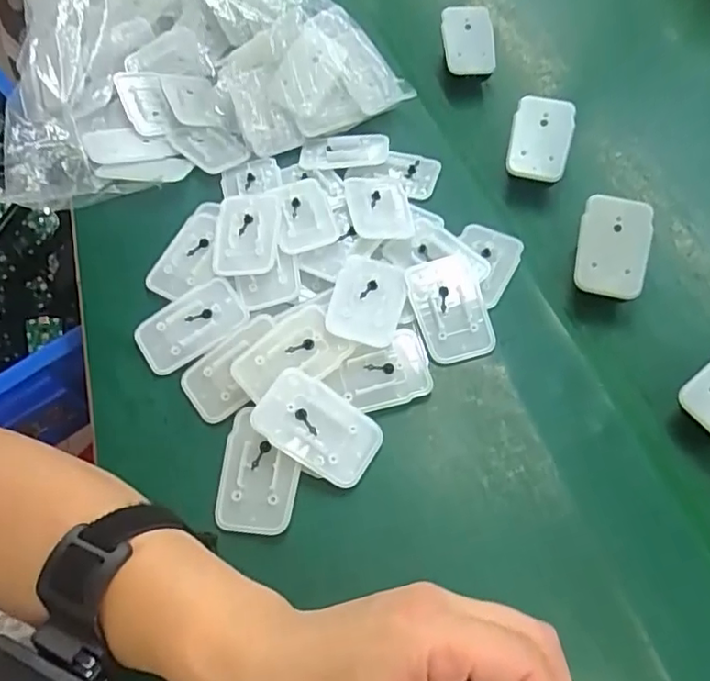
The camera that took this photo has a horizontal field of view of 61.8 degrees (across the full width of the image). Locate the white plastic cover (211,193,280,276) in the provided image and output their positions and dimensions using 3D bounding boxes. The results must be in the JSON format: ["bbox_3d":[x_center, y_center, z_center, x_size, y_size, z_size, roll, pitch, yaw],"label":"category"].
[{"bbox_3d":[-0.076,-0.075,0.411,0.047,0.008,0.066,-8,67,13],"label":"white plastic cover"}]

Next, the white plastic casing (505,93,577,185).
[{"bbox_3d":[0.138,-0.150,0.441,0.044,0.012,0.062,14,86,0],"label":"white plastic casing"}]

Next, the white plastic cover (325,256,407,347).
[{"bbox_3d":[0.008,-0.027,0.374,0.044,0.008,0.065,13,57,4],"label":"white plastic cover"}]

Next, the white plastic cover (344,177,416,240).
[{"bbox_3d":[0.018,-0.098,0.430,0.045,0.006,0.065,-4,57,-7],"label":"white plastic cover"}]

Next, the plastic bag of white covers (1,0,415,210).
[{"bbox_3d":[-0.159,-0.265,0.499,0.298,0.100,0.293,-20,60,-17],"label":"plastic bag of white covers"}]

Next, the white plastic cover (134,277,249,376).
[{"bbox_3d":[-0.105,-0.010,0.378,0.069,0.005,0.044,-32,67,-5],"label":"white plastic cover"}]

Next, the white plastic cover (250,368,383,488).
[{"bbox_3d":[-0.021,0.048,0.335,0.070,0.007,0.045,33,66,1],"label":"white plastic cover"}]

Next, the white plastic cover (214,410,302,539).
[{"bbox_3d":[-0.052,0.071,0.328,0.042,0.011,0.067,4,57,-2],"label":"white plastic cover"}]

